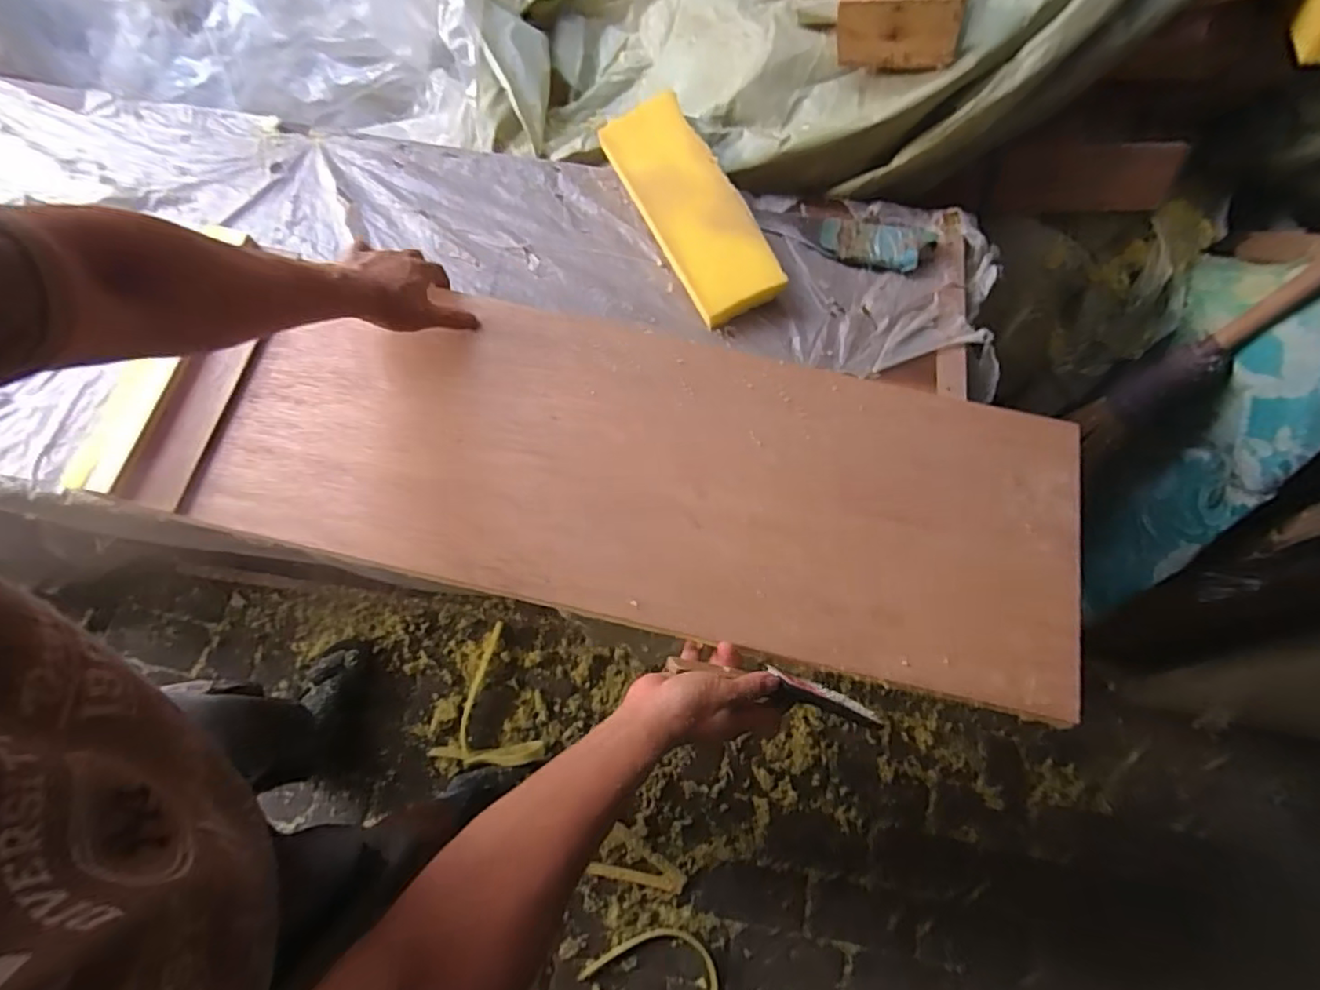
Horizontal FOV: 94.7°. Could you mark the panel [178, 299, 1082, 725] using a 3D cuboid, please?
[{"bbox_3d":[-0.006,-0.017,0.590,0.798,0.019,0.303,10,73,1],"label":"panel"}]

